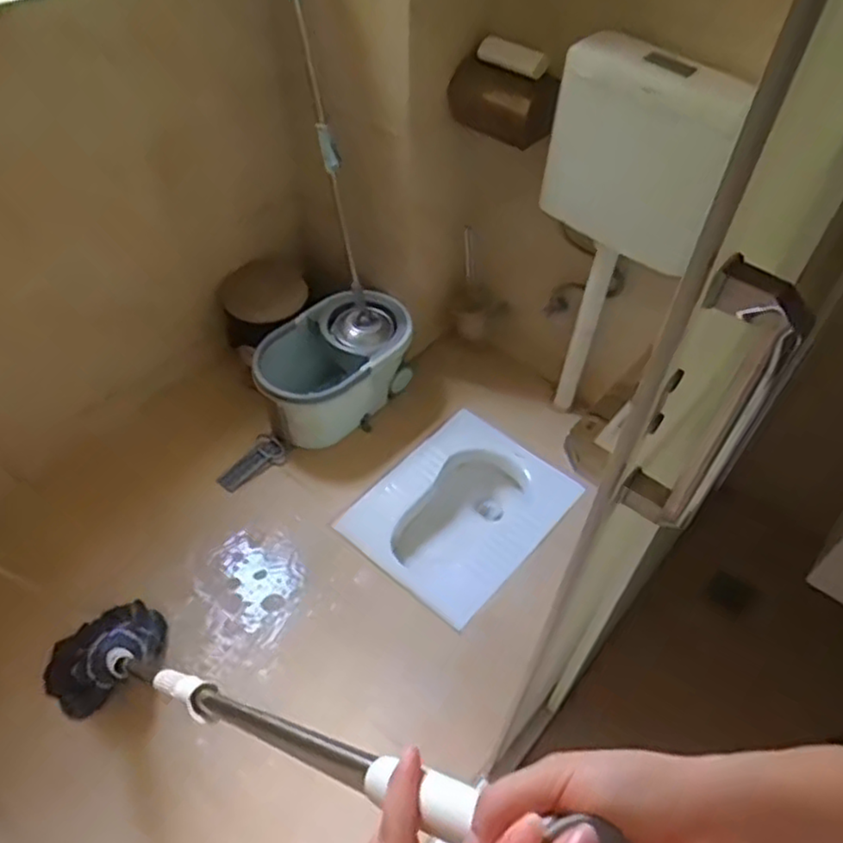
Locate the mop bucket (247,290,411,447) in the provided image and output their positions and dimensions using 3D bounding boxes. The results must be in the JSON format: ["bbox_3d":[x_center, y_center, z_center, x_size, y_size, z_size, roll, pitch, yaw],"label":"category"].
[{"bbox_3d":[-0.218,-0.153,1.787,0.432,0.224,0.238,-27,58,-21],"label":"mop bucket"}]

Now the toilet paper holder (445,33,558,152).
[{"bbox_3d":[0.180,-0.699,1.452,0.229,0.159,0.130,25,56,16],"label":"toilet paper holder"}]

